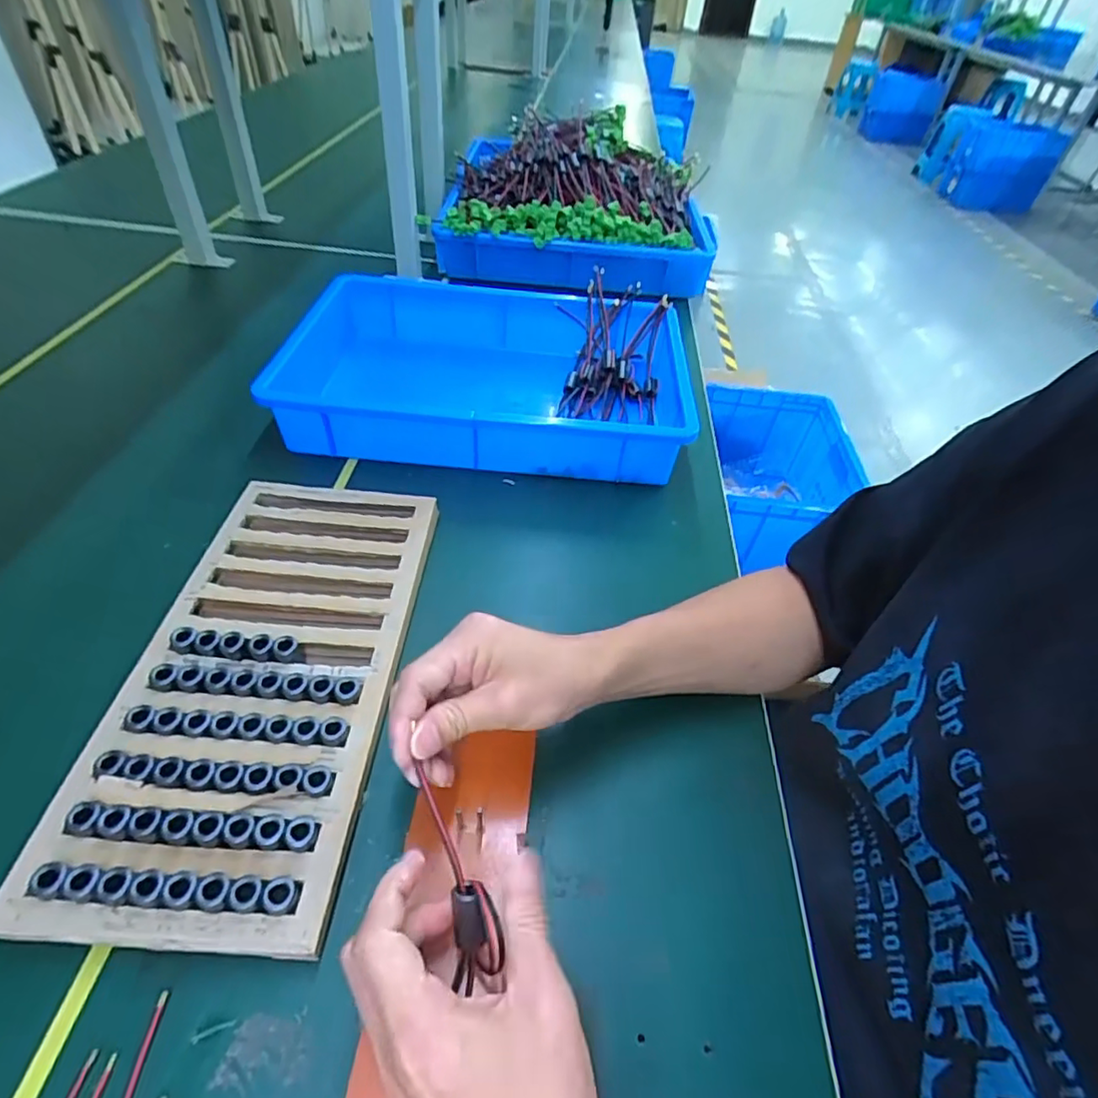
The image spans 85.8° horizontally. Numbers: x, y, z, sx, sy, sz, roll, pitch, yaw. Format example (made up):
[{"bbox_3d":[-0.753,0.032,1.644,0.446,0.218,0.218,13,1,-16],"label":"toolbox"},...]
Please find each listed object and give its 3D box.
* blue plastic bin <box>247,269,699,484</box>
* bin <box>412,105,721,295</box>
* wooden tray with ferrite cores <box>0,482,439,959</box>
[{"bbox_3d":[-0.062,-0.192,0.677,0.431,0.094,0.280,3,46,-4],"label":"blue plastic bin"},{"bbox_3d":[0.047,-0.586,0.993,0.419,0.163,0.395,4,46,-3],"label":"bin"},{"bbox_3d":[-0.198,0.083,0.433,0.173,0.031,0.349,6,46,-1],"label":"wooden tray with ferrite cores"}]

